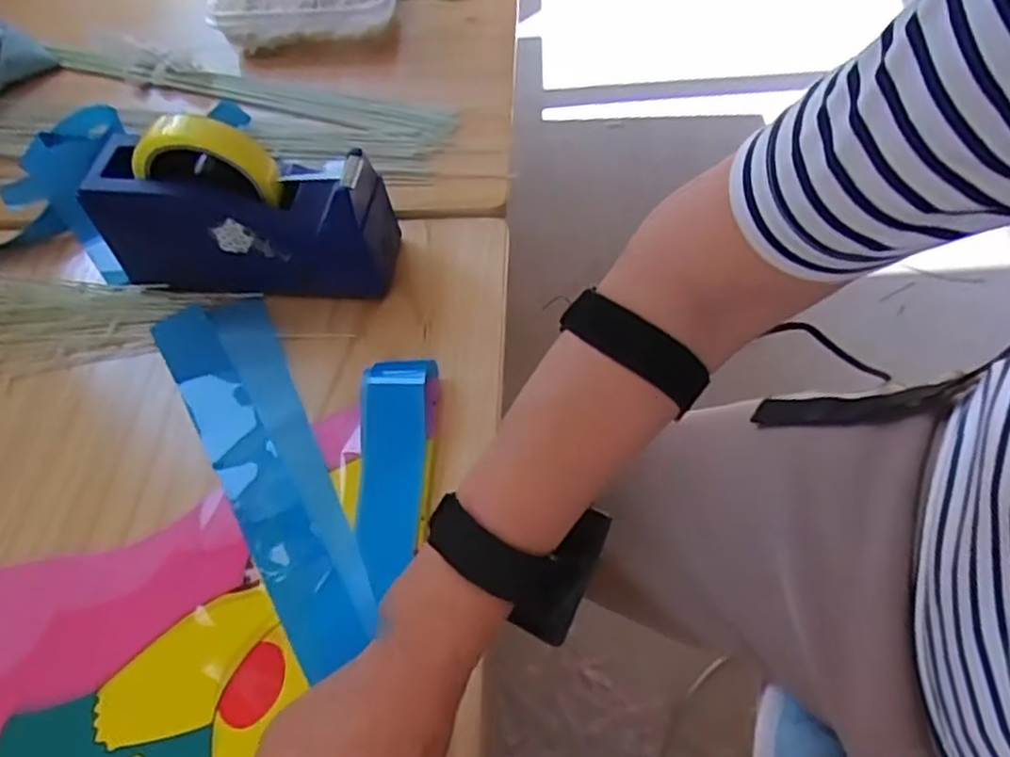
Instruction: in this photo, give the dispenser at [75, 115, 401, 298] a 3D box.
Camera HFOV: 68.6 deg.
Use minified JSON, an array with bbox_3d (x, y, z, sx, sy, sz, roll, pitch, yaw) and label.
[{"bbox_3d":[-0.186,-0.121,0.526,0.202,0.124,0.068,3,56,7],"label":"dispenser"}]

